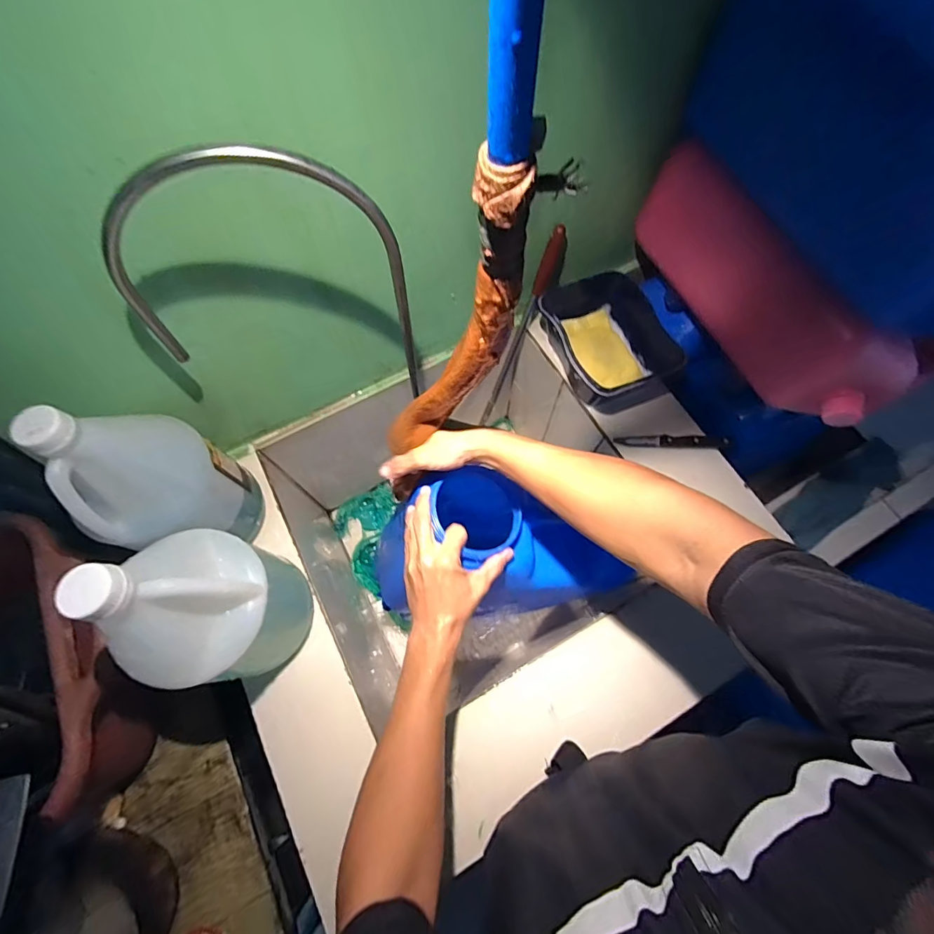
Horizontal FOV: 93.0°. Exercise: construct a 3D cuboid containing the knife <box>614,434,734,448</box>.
[{"bbox_3d":[0.314,-0.042,0.676,0.169,0.013,0.020,2,68,1],"label":"knife"}]

